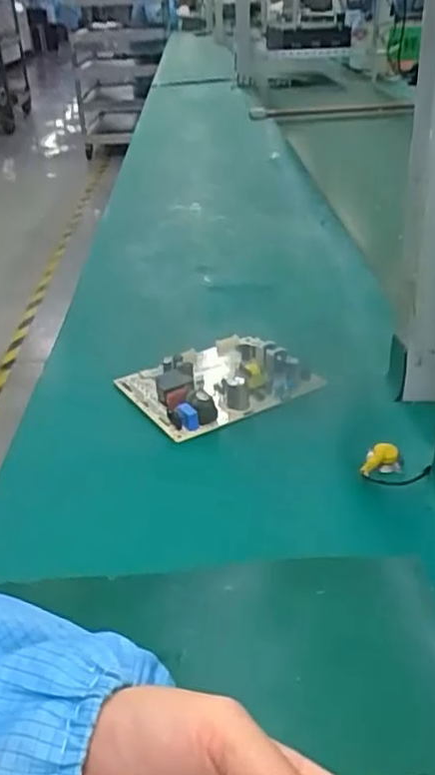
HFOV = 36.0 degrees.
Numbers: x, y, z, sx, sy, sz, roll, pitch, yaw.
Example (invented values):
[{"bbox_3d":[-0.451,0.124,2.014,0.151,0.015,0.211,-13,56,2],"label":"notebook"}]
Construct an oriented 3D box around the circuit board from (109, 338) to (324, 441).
[{"bbox_3d":[-0.005,-0.010,0.562,0.132,0.034,0.119,-22,36,-28],"label":"circuit board"}]

